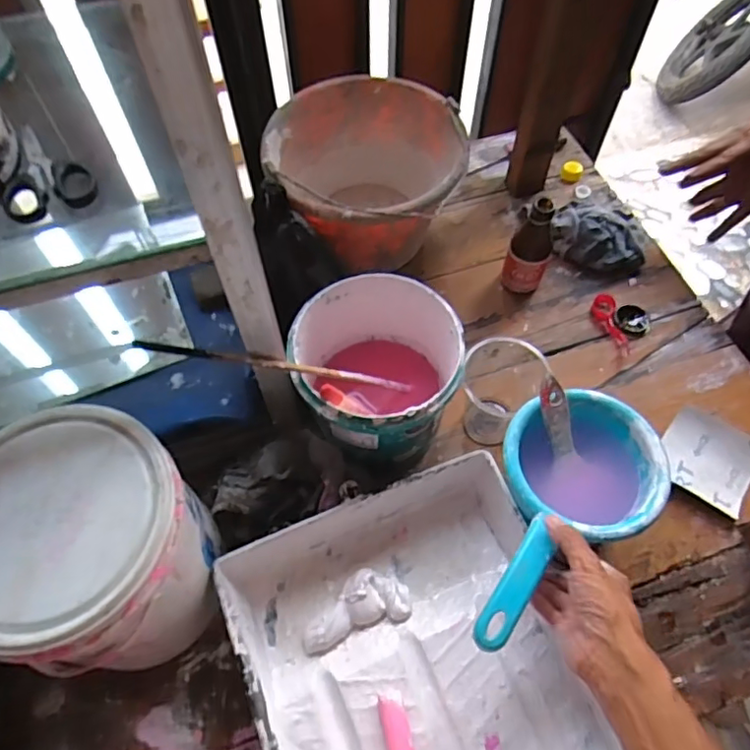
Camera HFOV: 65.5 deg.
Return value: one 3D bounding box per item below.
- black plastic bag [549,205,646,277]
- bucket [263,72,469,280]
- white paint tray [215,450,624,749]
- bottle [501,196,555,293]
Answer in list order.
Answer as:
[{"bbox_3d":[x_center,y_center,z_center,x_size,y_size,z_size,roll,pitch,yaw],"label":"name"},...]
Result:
[{"bbox_3d":[0.301,-0.183,0.780,0.122,0.049,0.081,16,64,8],"label":"black plastic bag"},{"bbox_3d":[-0.011,-0.245,0.773,0.234,0.177,0.251,0,63,0],"label":"bucket"},{"bbox_3d":[0.044,0.275,0.523,0.282,0.066,0.345,-19,65,-9],"label":"white paint tray"},{"bbox_3d":[0.192,-0.152,0.721,0.050,0.133,0.044,21,65,11],"label":"bottle"}]

